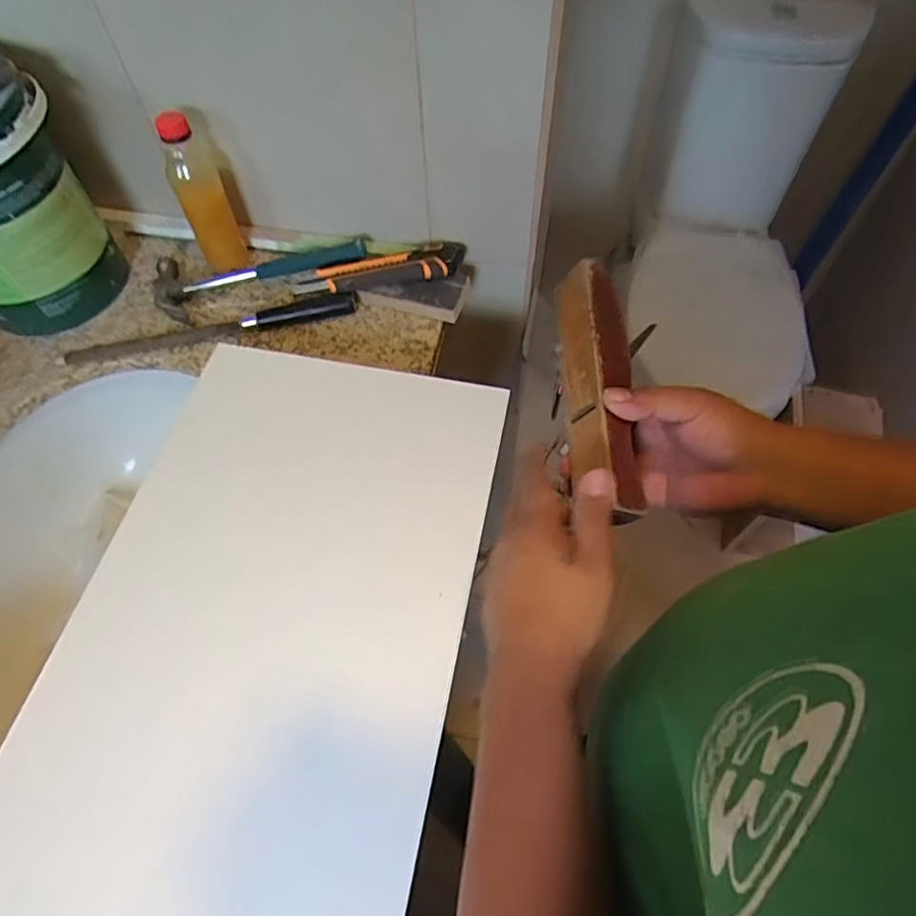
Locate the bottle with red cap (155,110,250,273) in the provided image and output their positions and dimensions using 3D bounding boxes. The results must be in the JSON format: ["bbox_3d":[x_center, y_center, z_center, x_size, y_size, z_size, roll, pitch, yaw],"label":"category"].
[{"bbox_3d":[-0.288,-0.296,0.670,0.051,0.177,0.063,-24,61,-13],"label":"bottle with red cap"}]

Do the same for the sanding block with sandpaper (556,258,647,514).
[{"bbox_3d":[0.102,-0.054,0.433,0.041,0.048,0.191,-5,71,-1],"label":"sanding block with sandpaper"}]

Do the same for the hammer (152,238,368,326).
[{"bbox_3d":[-0.236,-0.230,0.710,0.248,0.035,0.092,-16,60,-8],"label":"hammer"}]

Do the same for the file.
[{"bbox_3d":[-0.275,-0.148,0.671,0.322,0.026,0.024,-11,59,-5],"label":"file"}]

